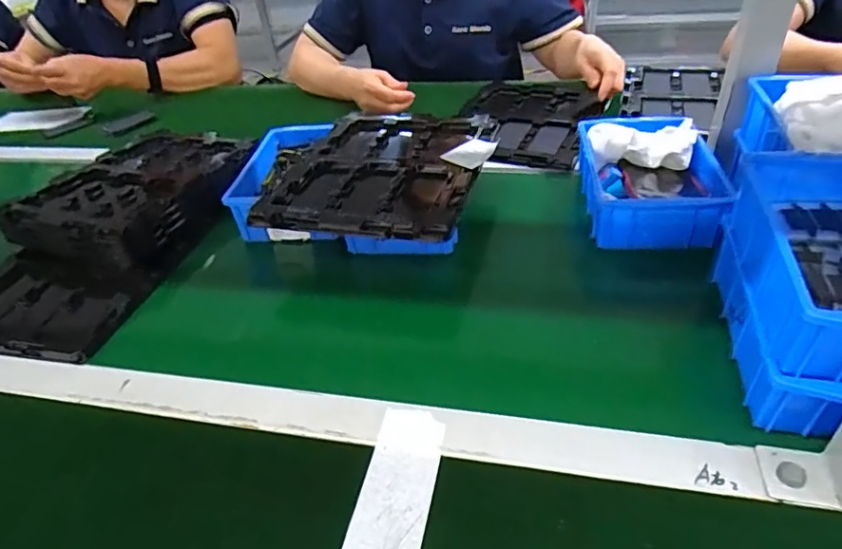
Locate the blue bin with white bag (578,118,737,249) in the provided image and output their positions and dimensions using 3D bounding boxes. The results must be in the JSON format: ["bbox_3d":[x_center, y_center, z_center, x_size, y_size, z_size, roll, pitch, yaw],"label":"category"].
[{"bbox_3d":[0.260,-0.112,0.632,0.133,0.067,0.203,0,39,8],"label":"blue bin with white bag"}]

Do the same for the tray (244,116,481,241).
[{"bbox_3d":[-0.040,-0.124,0.647,0.220,0.028,0.277,7,40,17],"label":"tray"}]

